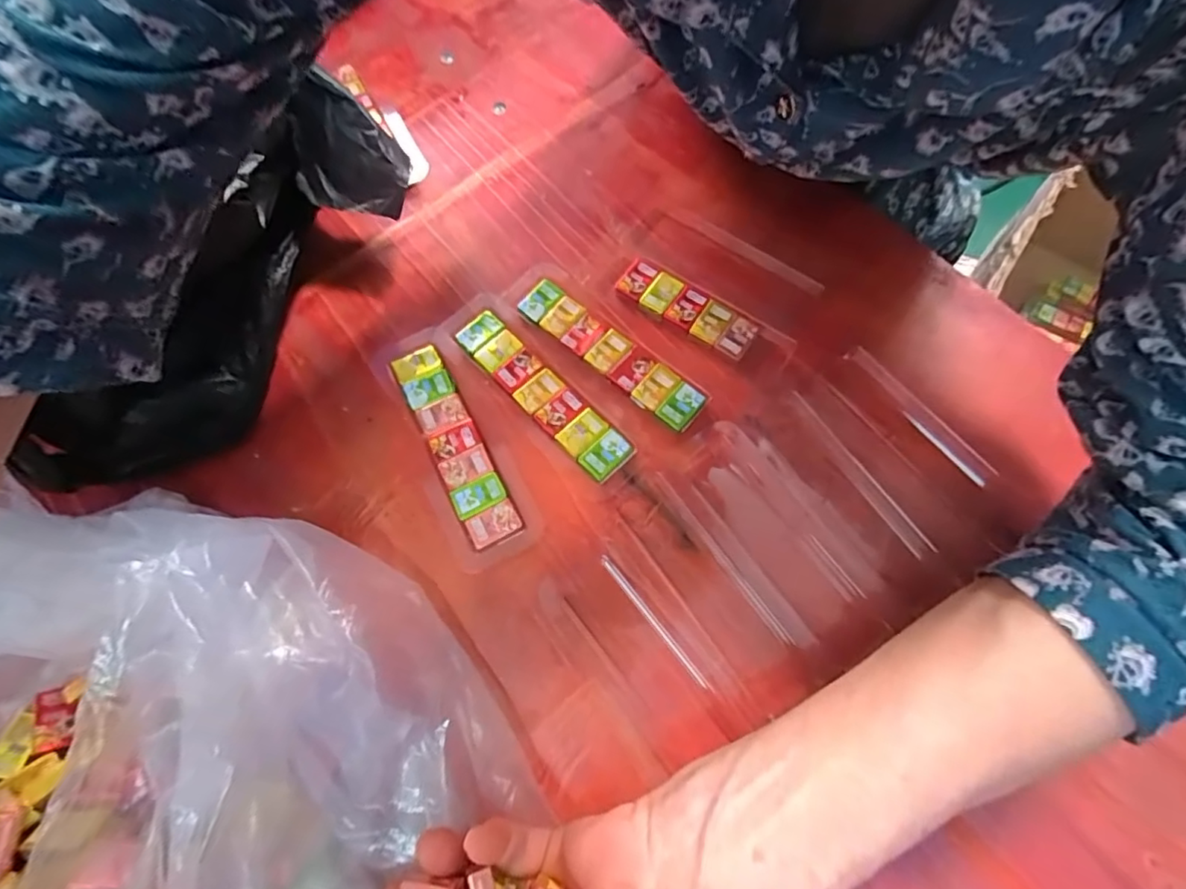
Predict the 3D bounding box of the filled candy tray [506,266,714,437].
[{"bbox_3d":[0.006,-0.058,0.315,0.135,0.009,0.034,40,75,14],"label":"filled candy tray"}]

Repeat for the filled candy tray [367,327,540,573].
[{"bbox_3d":[-0.077,-0.002,0.297,0.042,0.009,0.137,-27,71,-9],"label":"filled candy tray"}]

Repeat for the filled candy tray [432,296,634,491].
[{"bbox_3d":[-0.032,-0.031,0.306,0.036,0.008,0.133,-41,74,-13],"label":"filled candy tray"}]

